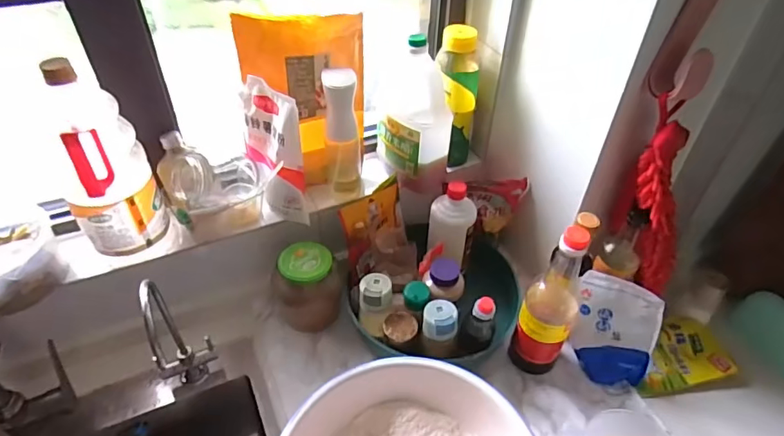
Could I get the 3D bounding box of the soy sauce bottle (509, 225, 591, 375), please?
[{"bbox_3d":[0.236,0.117,0.731,0.074,0.275,0.089,25,48,23],"label":"soy sauce bottle"}]

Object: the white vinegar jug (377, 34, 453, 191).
[{"bbox_3d":[0.036,-0.163,0.816,0.118,0.245,0.092,2,43,1],"label":"white vinegar jug"}]

